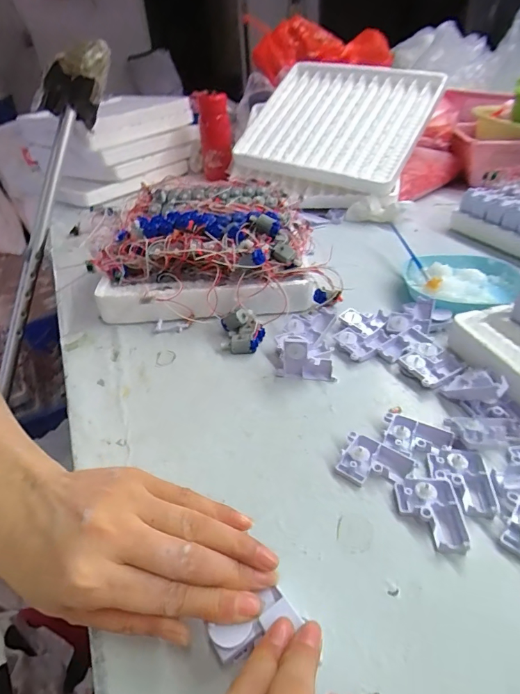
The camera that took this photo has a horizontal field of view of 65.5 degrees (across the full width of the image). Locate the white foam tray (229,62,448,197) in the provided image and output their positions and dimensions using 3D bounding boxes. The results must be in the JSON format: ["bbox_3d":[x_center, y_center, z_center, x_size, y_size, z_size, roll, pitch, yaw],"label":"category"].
[{"bbox_3d":[0.146,-0.440,0.785,0.327,0.030,0.305,20,69,25],"label":"white foam tray"}]

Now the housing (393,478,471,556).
[{"bbox_3d":[0.109,0.105,0.259,0.038,0.014,0.045,2,38,8],"label":"housing"}]

